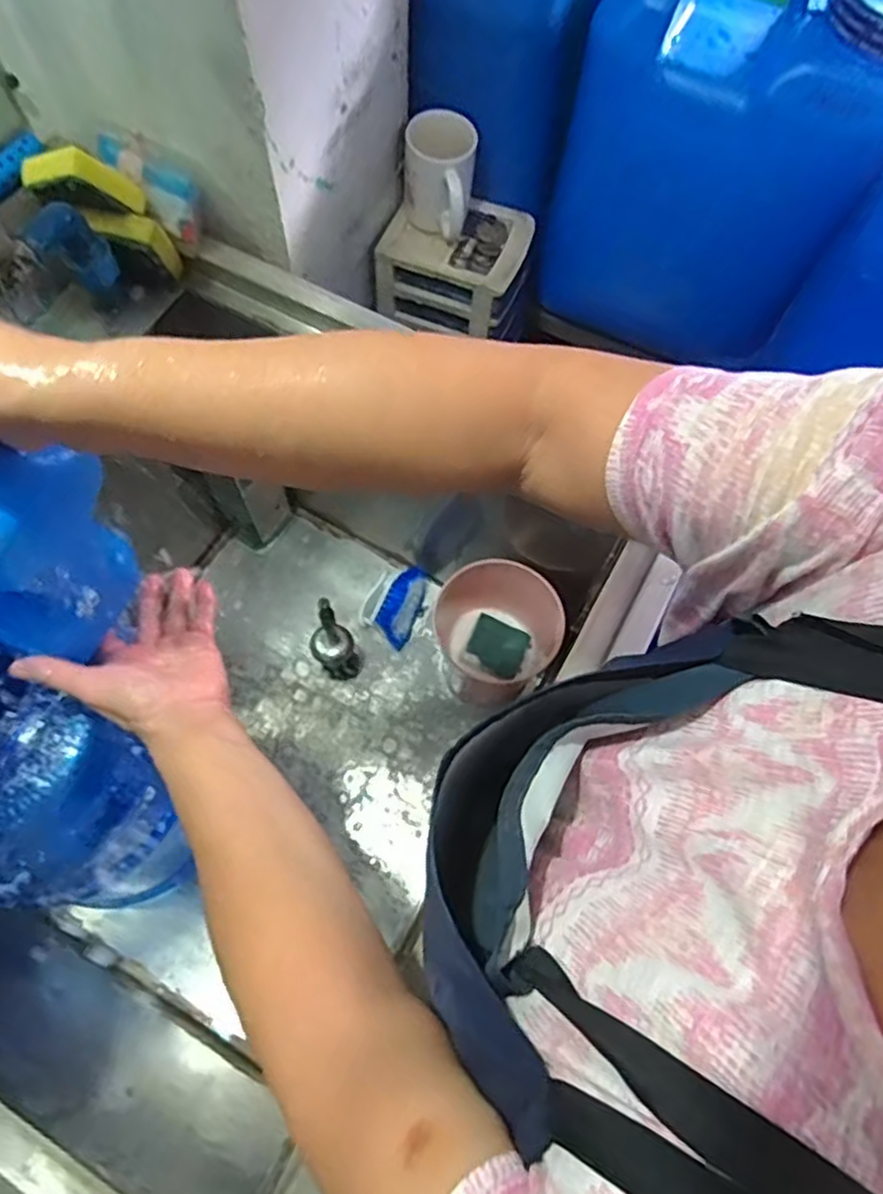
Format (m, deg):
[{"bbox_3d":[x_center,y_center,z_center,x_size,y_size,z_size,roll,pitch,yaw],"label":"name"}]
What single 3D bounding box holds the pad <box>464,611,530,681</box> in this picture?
[{"bbox_3d":[0.073,0.061,0.888,0.075,0.007,0.070,34,57,-5],"label":"pad"}]

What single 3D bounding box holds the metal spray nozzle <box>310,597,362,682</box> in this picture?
[{"bbox_3d":[-0.132,0.060,0.870,0.056,0.194,0.057,1,67,-2],"label":"metal spray nozzle"}]

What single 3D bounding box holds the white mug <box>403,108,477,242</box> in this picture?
[{"bbox_3d":[-0.004,-0.476,0.799,0.076,0.100,0.084,3,67,-1],"label":"white mug"}]

